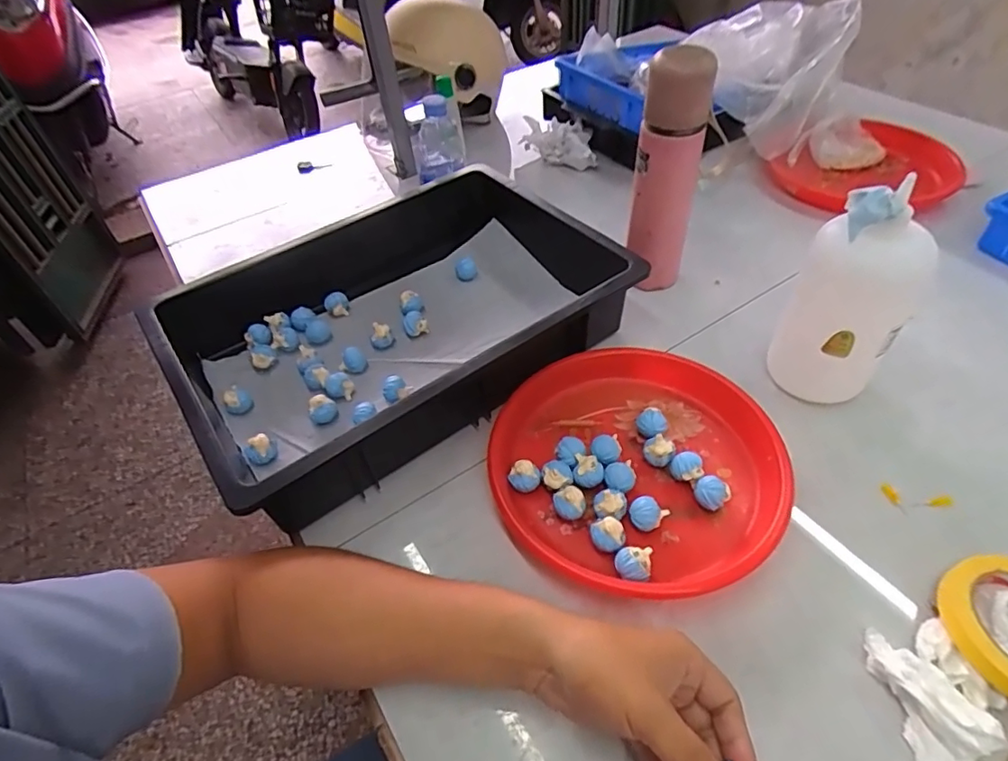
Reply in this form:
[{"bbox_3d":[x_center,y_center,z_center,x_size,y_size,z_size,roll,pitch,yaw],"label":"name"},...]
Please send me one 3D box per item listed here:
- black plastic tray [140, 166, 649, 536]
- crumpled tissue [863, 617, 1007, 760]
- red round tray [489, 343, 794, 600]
[{"bbox_3d":[-0.093,-0.084,0.620,0.503,0.093,0.314,-32,51,-21],"label":"black plastic tray"},{"bbox_3d":[0.292,0.209,0.369,0.064,0.025,0.088,-7,47,0],"label":"crumpled tissue"},{"bbox_3d":[0.118,0.071,0.506,0.247,0.028,0.253,-3,47,4],"label":"red round tray"}]

